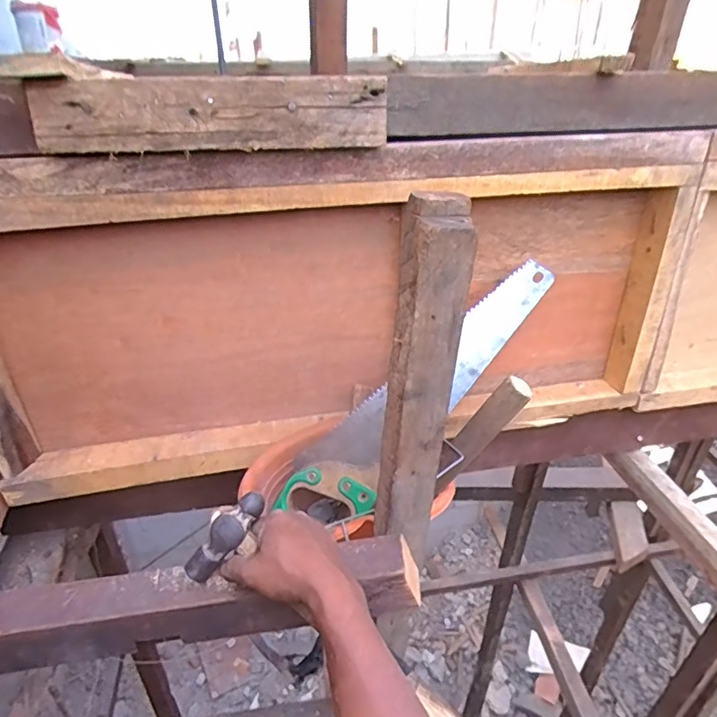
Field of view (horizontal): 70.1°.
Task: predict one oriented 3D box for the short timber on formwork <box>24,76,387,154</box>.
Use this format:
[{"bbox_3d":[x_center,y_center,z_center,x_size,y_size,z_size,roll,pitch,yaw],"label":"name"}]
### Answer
[{"bbox_3d":[-0.140,-0.252,0.529,0.348,0.068,0.023,-9,32,-13],"label":"short timber on formwork"}]

